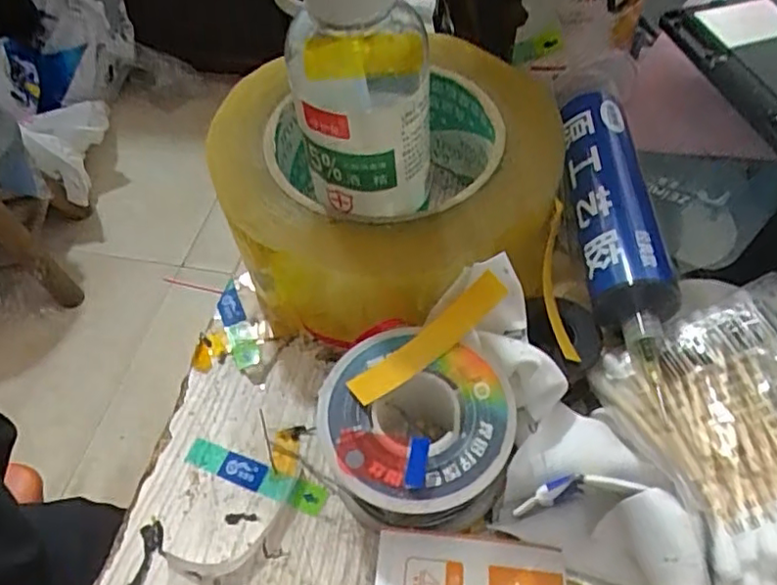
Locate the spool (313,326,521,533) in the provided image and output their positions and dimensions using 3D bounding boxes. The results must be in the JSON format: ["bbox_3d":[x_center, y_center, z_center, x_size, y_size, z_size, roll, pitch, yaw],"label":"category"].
[{"bbox_3d":[0.008,0.040,0.181,0.052,0.033,0.052,-2,55,3],"label":"spool"}]

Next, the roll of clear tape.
[{"bbox_3d":[-0.005,-0.039,0.227,0.122,0.047,0.114,-2,55,3],"label":"roll of clear tape"}]

